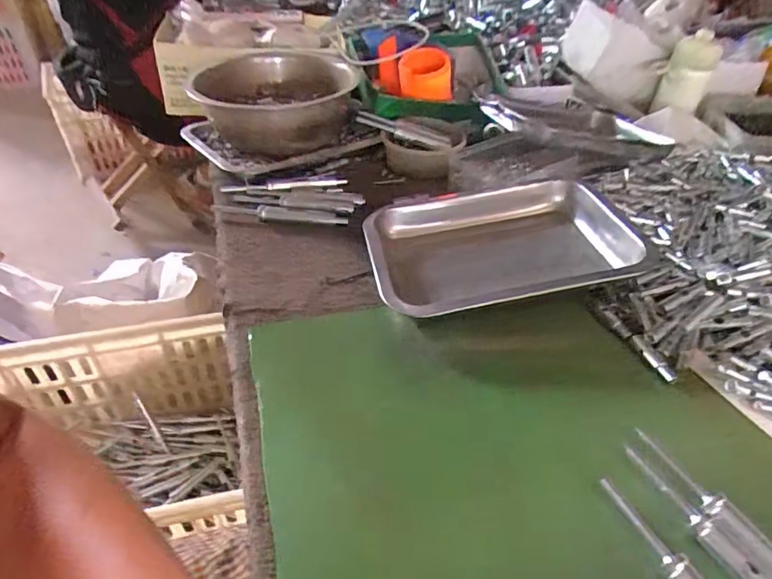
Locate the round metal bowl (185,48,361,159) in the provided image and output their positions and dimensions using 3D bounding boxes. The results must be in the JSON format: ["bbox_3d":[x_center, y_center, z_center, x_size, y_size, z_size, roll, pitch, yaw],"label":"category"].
[{"bbox_3d":[-0.147,-0.258,0.699,0.208,0.082,0.225,0,41,0],"label":"round metal bowl"}]

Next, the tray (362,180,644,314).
[{"bbox_3d":[0.119,-0.046,0.522,0.269,0.049,0.195,-5,41,-9],"label":"tray"}]

